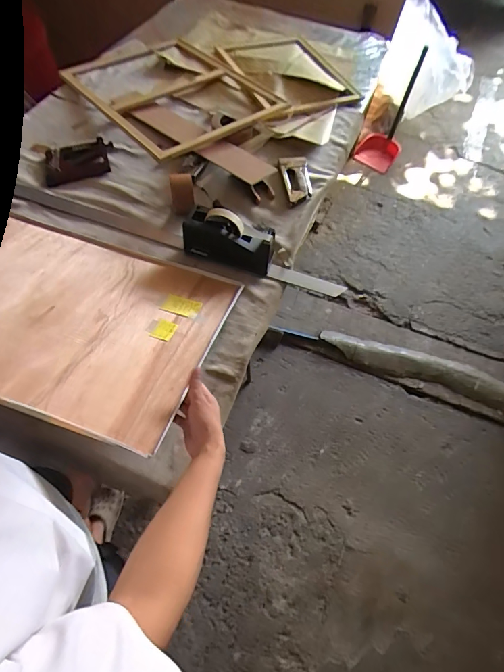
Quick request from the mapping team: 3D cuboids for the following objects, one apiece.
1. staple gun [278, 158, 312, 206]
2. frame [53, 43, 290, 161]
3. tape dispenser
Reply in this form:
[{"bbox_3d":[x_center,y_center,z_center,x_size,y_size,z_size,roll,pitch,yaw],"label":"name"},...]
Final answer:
[{"bbox_3d":[0.120,-0.427,1.066,0.074,0.030,0.142,-8,73,-8],"label":"staple gun"},{"bbox_3d":[-0.259,-0.755,1.216,0.435,0.031,0.625,-36,64,-20],"label":"frame"},{"bbox_3d":[-0.053,-0.221,0.876,0.200,0.109,0.075,17,60,6],"label":"tape dispenser"}]

